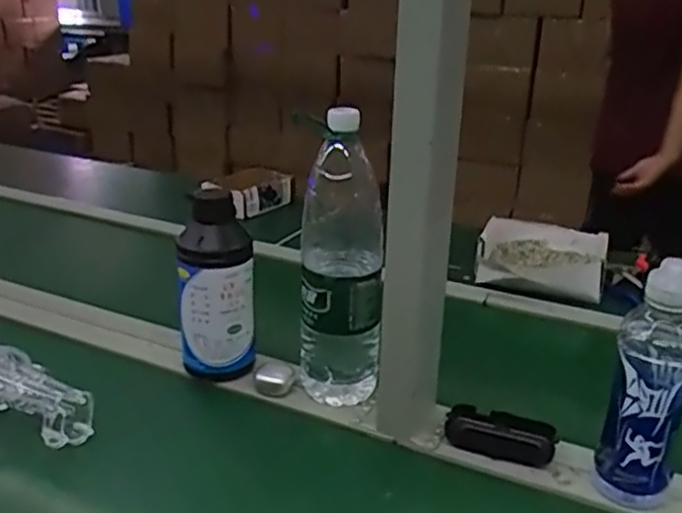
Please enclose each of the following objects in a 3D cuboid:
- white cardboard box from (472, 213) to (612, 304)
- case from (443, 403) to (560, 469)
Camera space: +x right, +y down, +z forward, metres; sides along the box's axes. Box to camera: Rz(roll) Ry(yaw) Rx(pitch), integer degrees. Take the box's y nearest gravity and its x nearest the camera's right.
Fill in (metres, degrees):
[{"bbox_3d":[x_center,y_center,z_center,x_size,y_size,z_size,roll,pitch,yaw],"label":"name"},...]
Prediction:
[{"bbox_3d":[0.327,0.010,1.137,0.200,0.076,0.213,7,22,13],"label":"white cardboard box"},{"bbox_3d":[0.169,0.185,0.726,0.108,0.028,0.046,11,24,22],"label":"case"}]

